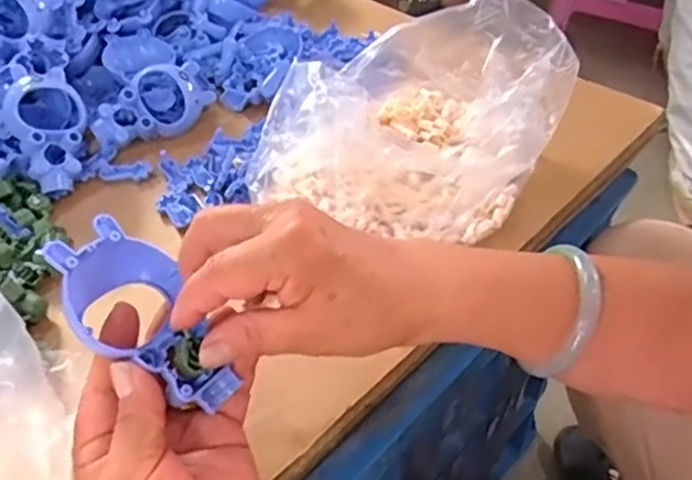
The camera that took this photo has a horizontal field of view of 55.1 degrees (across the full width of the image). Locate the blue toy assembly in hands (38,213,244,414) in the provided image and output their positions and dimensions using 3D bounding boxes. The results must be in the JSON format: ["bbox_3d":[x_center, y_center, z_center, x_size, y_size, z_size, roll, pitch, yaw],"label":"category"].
[{"bbox_3d":[-0.094,0.037,0.310,0.100,0.029,0.056,46,59,2],"label":"blue toy assembly in hands"}]

